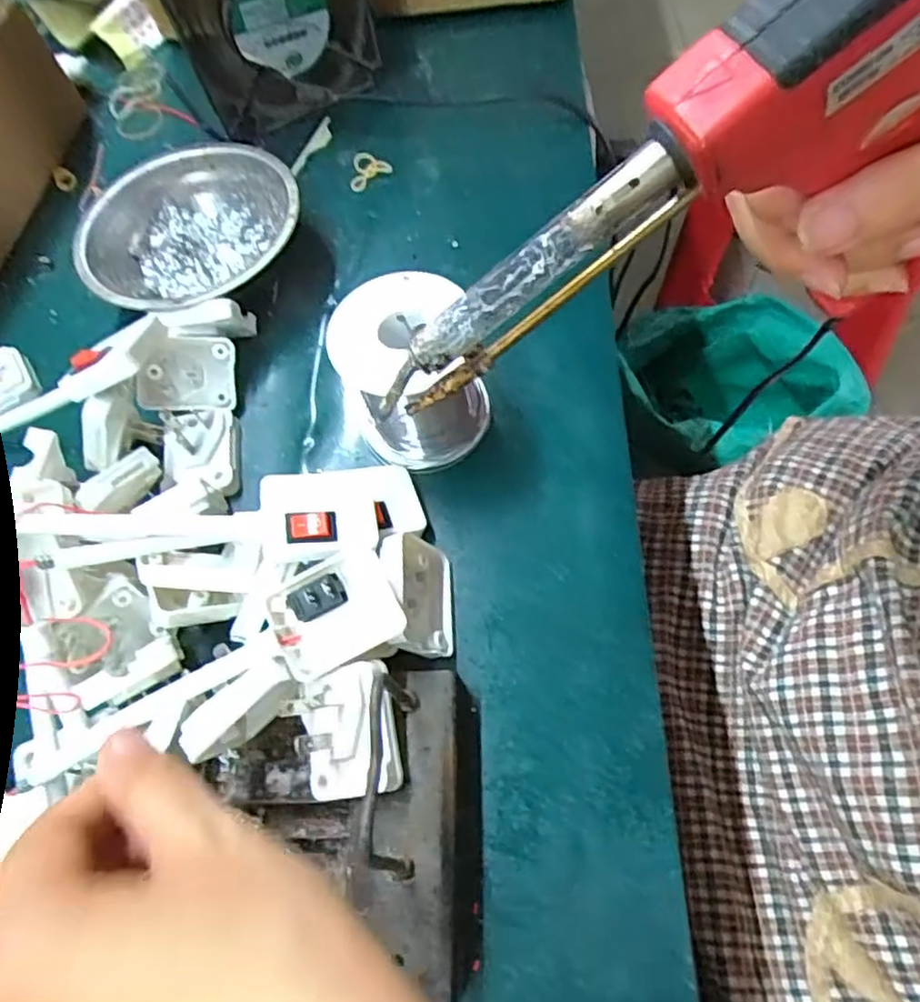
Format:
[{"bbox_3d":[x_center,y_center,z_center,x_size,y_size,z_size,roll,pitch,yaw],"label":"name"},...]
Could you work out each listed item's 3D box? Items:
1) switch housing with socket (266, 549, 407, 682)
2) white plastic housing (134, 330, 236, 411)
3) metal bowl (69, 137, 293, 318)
[{"bbox_3d":[-0.049,0.041,0.265,0.047,0.013,0.041,-26,64,-7],"label":"switch housing with socket"},{"bbox_3d":[-0.143,-0.067,0.361,0.046,0.017,0.037,-2,99,-4],"label":"white plastic housing"},{"bbox_3d":[-0.154,-0.152,0.400,0.123,0.040,0.120,-2,63,5],"label":"metal bowl"}]

